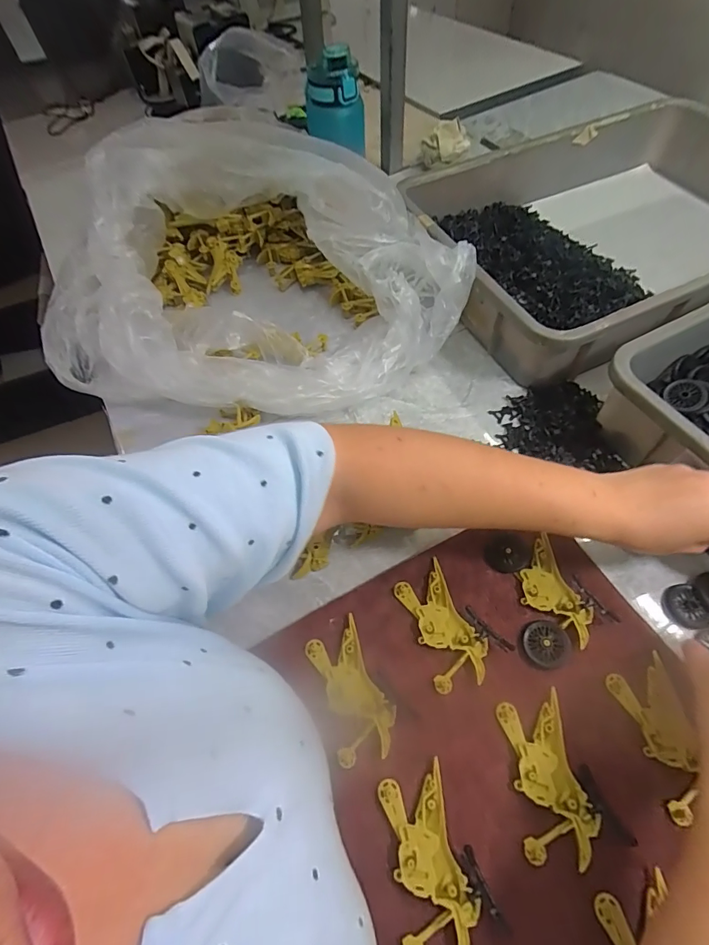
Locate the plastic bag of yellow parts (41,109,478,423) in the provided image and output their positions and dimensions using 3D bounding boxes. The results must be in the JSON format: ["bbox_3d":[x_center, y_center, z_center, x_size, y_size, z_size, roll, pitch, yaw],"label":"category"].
[{"bbox_3d":[-0.115,-0.260,0.563,0.504,0.161,0.386,9,60,9],"label":"plastic bag of yellow parts"}]

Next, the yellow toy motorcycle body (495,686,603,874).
[{"bbox_3d":[0.143,0.223,0.324,0.051,0.008,0.099,-4,59,1],"label":"yellow toy motorcycle body"}]

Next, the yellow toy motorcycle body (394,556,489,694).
[{"bbox_3d":[0.076,0.132,0.387,0.050,0.009,0.103,-20,60,-8],"label":"yellow toy motorcycle body"}]

